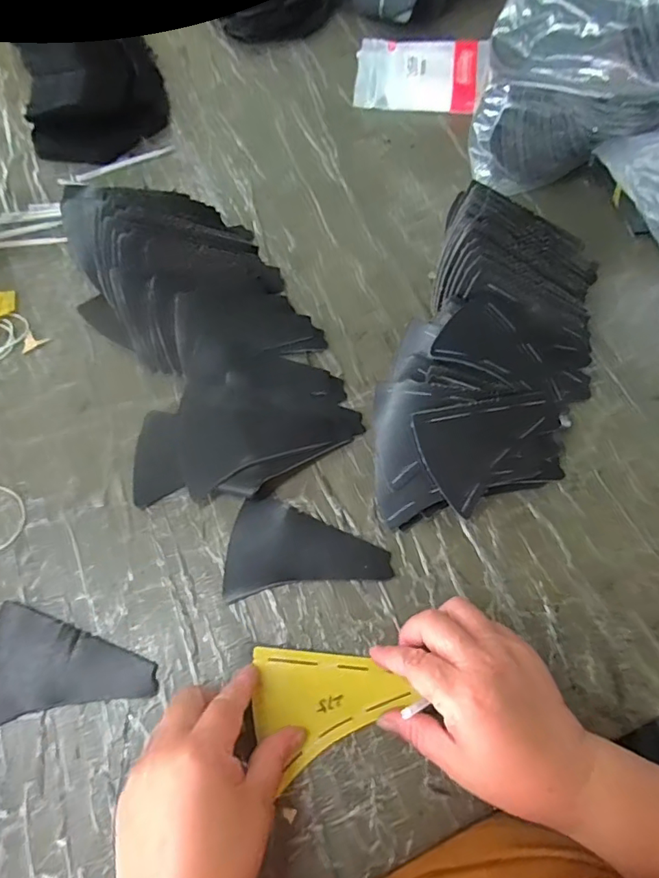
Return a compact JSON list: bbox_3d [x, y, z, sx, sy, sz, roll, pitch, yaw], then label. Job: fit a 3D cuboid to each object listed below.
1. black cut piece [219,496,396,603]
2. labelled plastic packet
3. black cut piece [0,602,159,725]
[{"bbox_3d":[-0.020,0.078,0.396,0.122,0.004,0.074,-7,65,-4],"label":"black cut piece"},{"bbox_3d":[0.110,-0.439,0.608,0.152,0.013,0.103,9,79,7],"label":"labelled plastic packet"},{"bbox_3d":[-0.190,0.152,0.361,0.123,0.006,0.078,-11,63,-8],"label":"black cut piece"}]

